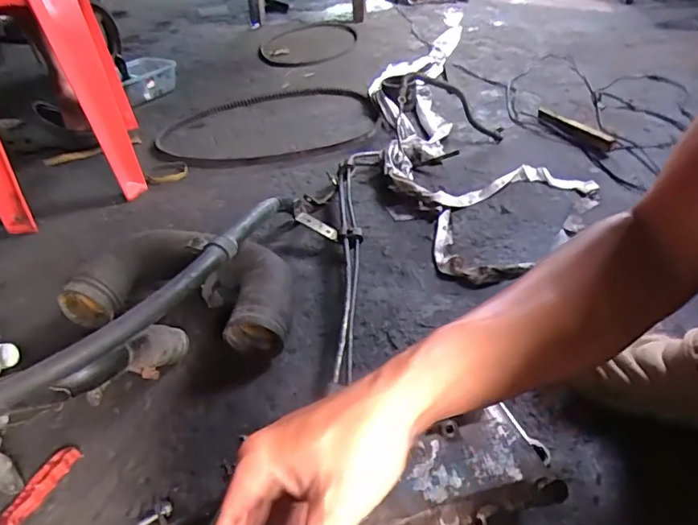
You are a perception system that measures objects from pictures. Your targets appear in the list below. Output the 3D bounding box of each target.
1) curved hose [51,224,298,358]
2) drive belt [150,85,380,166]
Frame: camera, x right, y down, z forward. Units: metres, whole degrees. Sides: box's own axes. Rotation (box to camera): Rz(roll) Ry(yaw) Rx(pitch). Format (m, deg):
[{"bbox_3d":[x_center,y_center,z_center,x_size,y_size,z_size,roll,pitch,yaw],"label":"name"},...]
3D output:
[{"bbox_3d":[-0.224,0.033,0.730,0.311,0.101,0.151,6,39,15],"label":"curved hose"},{"bbox_3d":[-0.206,-0.359,1.312,0.555,0.025,0.505,-7,37,-2],"label":"drive belt"}]

